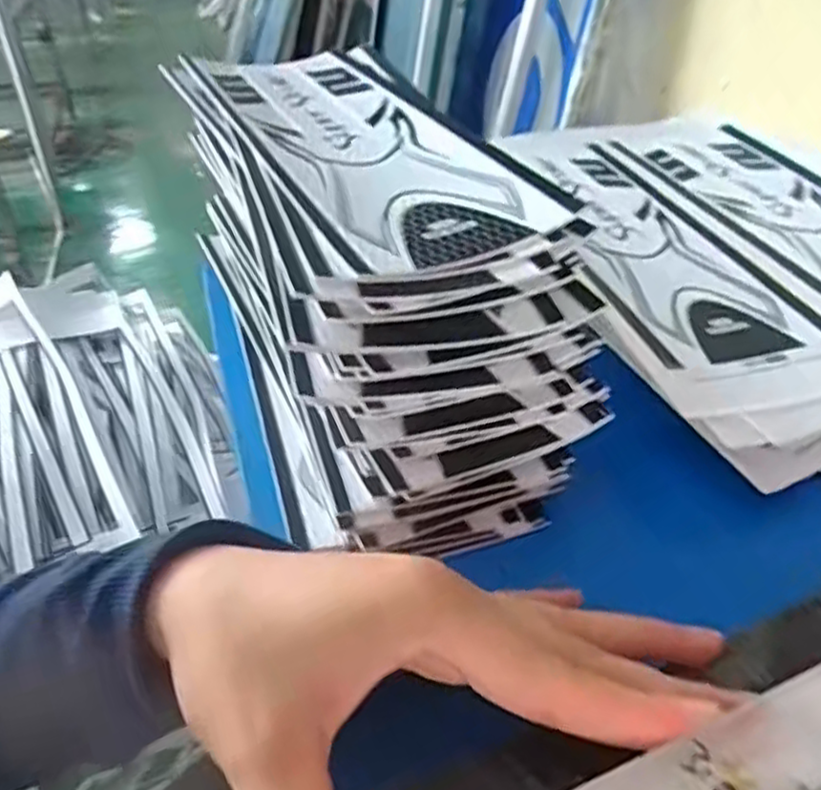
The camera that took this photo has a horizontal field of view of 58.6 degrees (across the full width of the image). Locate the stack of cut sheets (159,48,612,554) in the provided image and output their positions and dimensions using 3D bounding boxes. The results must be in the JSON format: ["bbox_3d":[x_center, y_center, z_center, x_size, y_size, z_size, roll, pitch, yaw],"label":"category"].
[{"bbox_3d":[-0.029,-0.072,0.363,0.119,0.109,0.292,-14,42,-17],"label":"stack of cut sheets"}]

